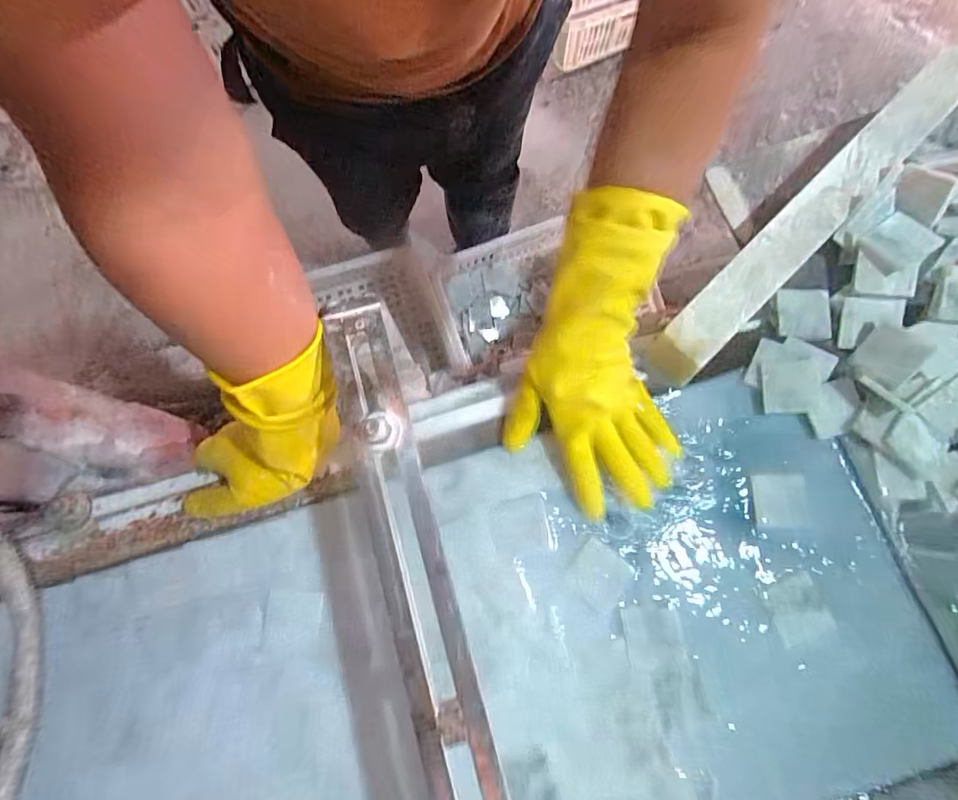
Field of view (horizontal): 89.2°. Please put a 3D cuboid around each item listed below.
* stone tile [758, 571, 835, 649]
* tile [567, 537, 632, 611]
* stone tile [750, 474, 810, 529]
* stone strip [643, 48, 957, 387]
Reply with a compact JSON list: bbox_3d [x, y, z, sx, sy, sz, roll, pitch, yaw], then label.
[{"bbox_3d":[0.294,0.192,0.450,0.050,0.006,0.053,-17,73,-4],"label":"stone tile"},{"bbox_3d":[0.112,0.162,0.453,0.050,0.004,0.047,41,78,12],"label":"tile"},{"bbox_3d":[0.296,0.099,0.477,0.058,0.006,0.052,-1,73,1],"label":"stone tile"},{"bbox_3d":[0.319,-0.173,0.478,0.051,0.045,0.396,44,92,13],"label":"stone strip"}]

